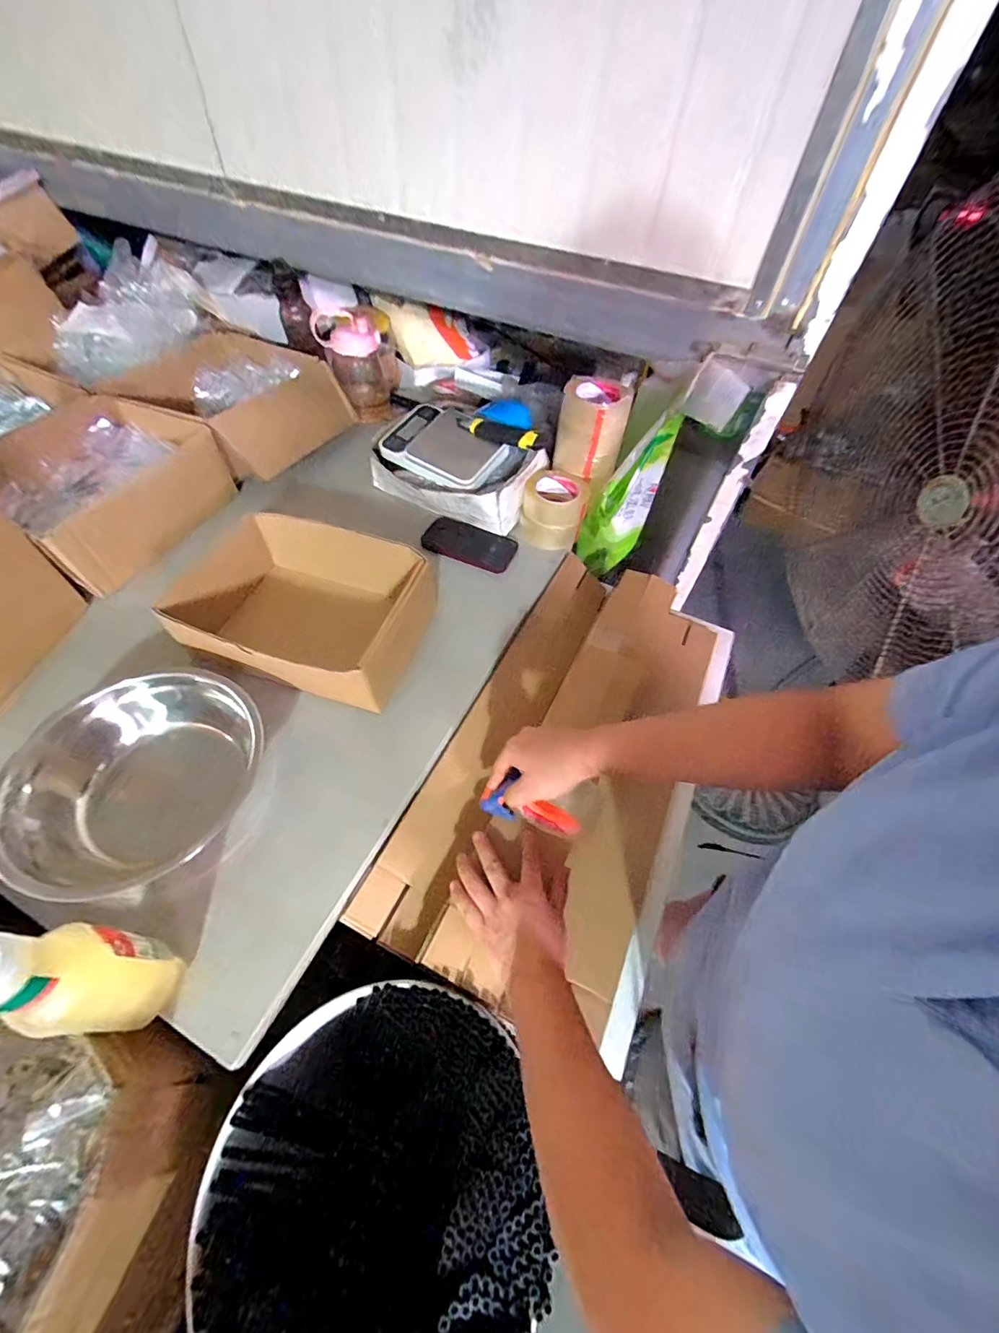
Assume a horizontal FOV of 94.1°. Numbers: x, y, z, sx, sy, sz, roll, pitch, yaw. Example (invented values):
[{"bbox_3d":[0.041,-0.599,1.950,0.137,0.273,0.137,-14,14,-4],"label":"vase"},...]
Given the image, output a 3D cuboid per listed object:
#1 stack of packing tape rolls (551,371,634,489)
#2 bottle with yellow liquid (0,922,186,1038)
[{"bbox_3d":[0.157,-0.405,0.805,0.111,0.142,0.100,12,54,6],"label":"stack of packing tape rolls"},{"bbox_3d":[-0.316,0.239,0.357,0.051,0.210,0.067,17,55,9],"label":"bottle with yellow liquid"}]

